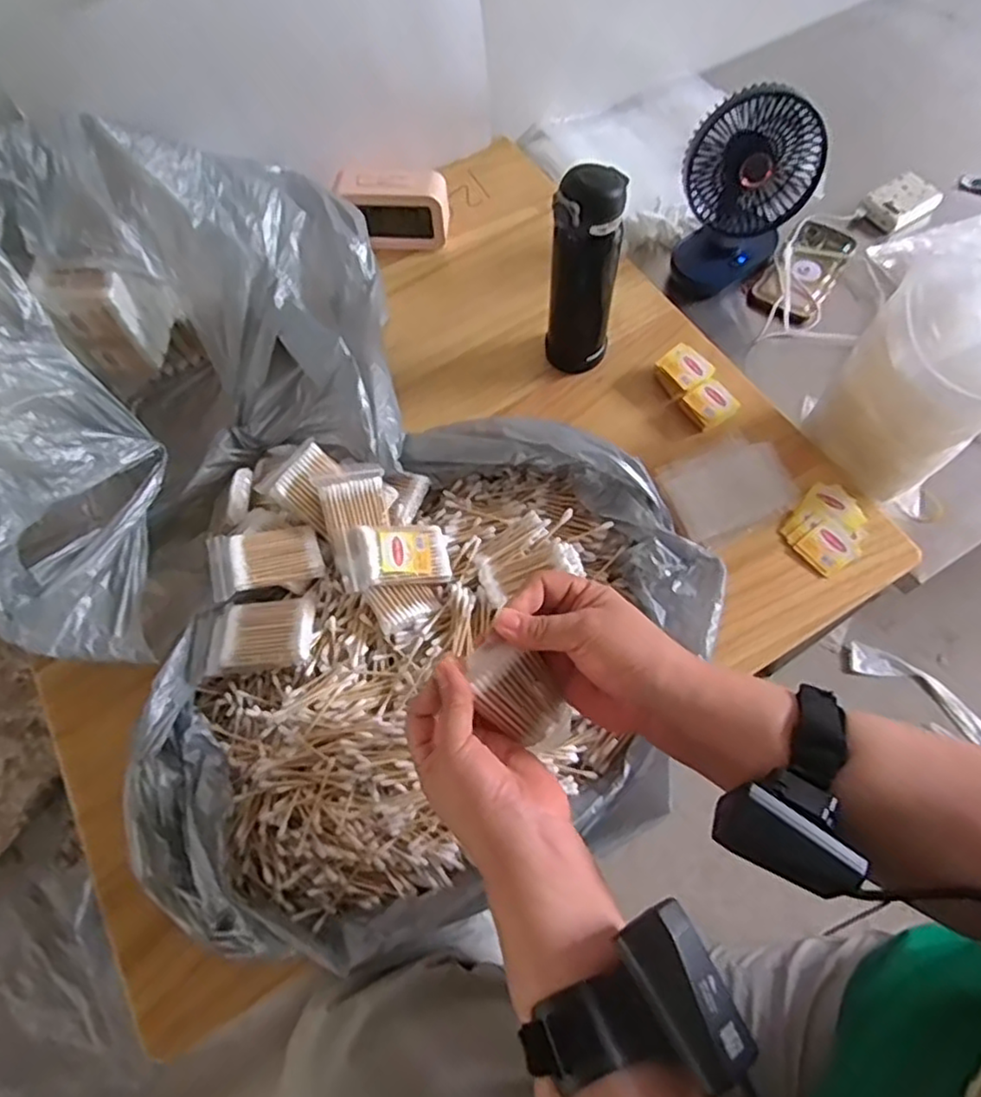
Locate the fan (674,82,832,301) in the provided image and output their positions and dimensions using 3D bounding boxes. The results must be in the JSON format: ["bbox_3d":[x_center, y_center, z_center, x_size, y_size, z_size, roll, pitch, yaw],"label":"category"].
[{"bbox_3d":[0.294,-0.420,0.795,0.155,0.194,0.098,-26,65,-9],"label":"fan"}]

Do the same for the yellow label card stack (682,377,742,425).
[{"bbox_3d":[0.235,-0.154,0.710,0.049,0.013,0.046,-36,67,-13],"label":"yellow label card stack"}]

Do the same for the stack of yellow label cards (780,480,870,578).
[{"bbox_3d":[0.329,-0.021,0.653,0.068,0.006,0.086,39,73,20],"label":"stack of yellow label cards"}]

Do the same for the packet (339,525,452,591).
[{"bbox_3d":[-0.078,0.004,0.571,0.089,0.017,0.058,-7,59,-21],"label":"packet"}]

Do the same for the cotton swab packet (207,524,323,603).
[{"bbox_3d":[-0.193,0.006,0.570,0.089,0.022,0.061,-20,65,-6],"label":"cotton swab packet"}]

